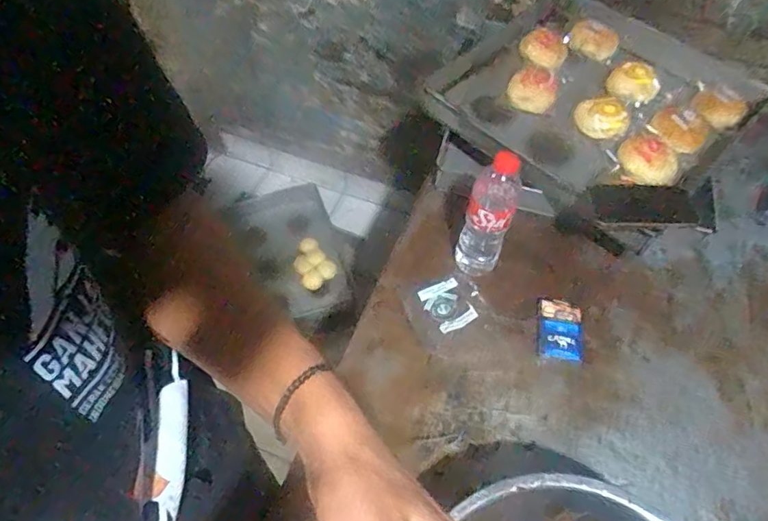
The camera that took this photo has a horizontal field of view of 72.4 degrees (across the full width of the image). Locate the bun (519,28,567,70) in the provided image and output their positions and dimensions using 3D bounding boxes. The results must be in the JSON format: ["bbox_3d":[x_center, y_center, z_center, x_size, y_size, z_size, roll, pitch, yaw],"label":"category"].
[{"bbox_3d":[0.325,-0.431,1.062,0.096,0.047,0.072,24,59,14],"label":"bun"}]

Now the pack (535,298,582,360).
[{"bbox_3d":[0.264,0.102,0.790,0.068,0.019,0.093,8,57,4],"label":"pack"}]

